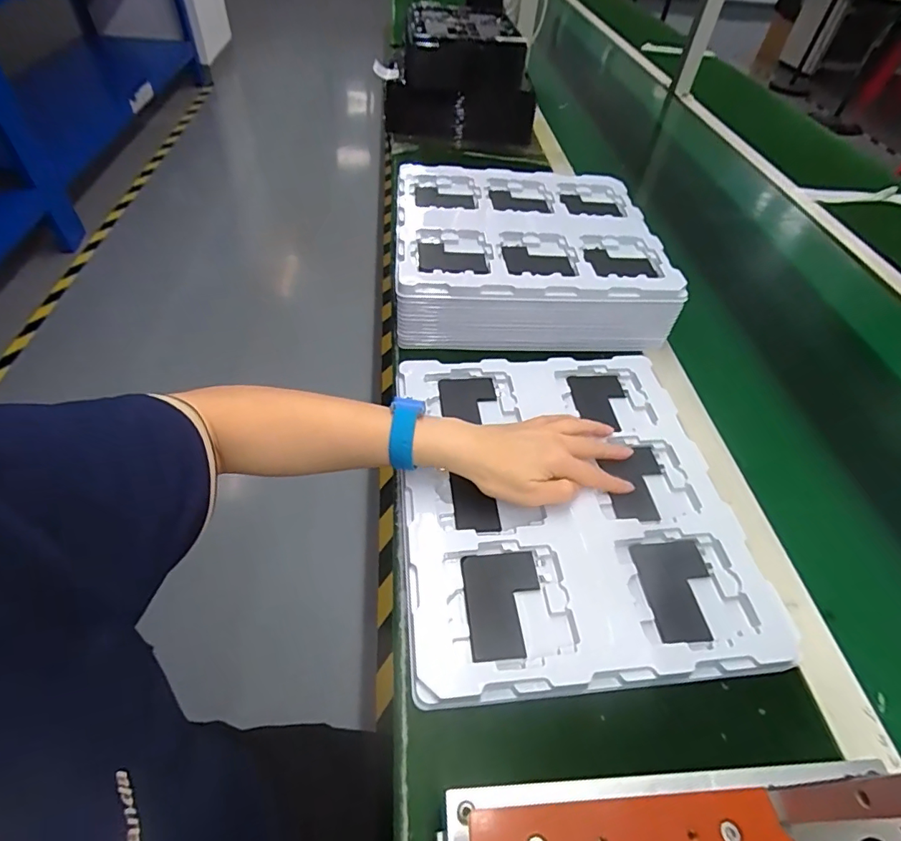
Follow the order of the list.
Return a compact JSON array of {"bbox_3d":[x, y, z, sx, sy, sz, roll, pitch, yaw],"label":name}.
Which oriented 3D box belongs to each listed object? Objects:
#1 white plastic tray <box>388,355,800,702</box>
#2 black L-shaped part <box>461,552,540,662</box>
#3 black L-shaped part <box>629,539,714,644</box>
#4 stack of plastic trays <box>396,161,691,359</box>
[{"bbox_3d":[0.096,0.059,0.433,0.276,0.017,0.315,-2,50,-7],"label":"white plastic tray"},{"bbox_3d":[0.040,0.137,0.364,0.058,0.006,0.078,-2,50,-7],"label":"black L-shaped part"},{"bbox_3d":[0.179,0.133,0.382,0.057,0.005,0.076,-2,50,-7],"label":"black L-shaped part"},{"bbox_3d":[0.089,-0.215,0.636,0.312,0.093,0.277,-1,50,-6],"label":"stack of plastic trays"}]

